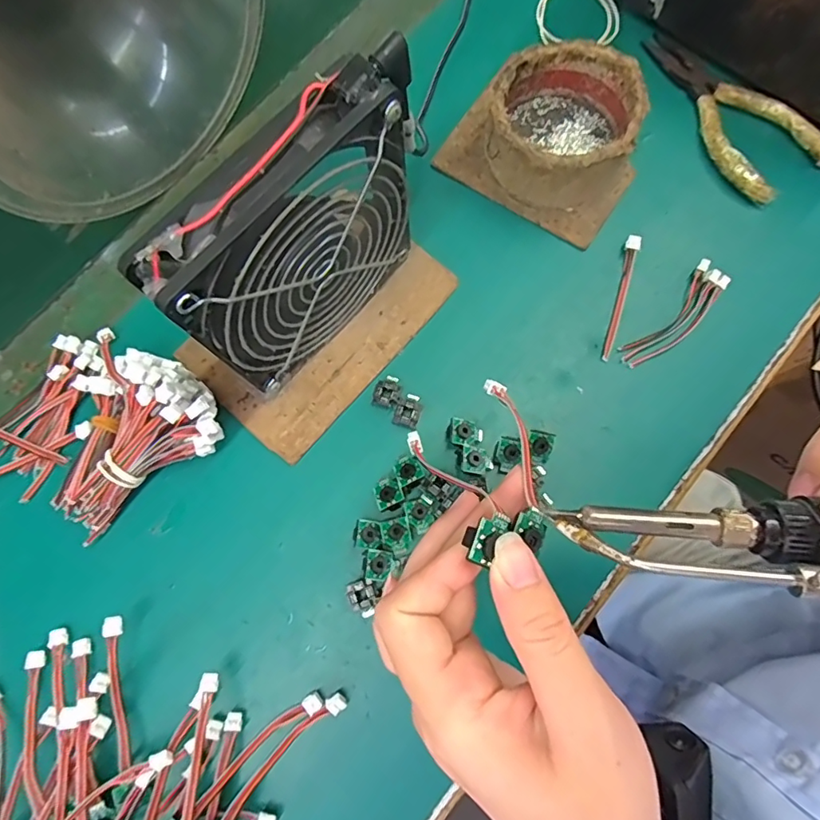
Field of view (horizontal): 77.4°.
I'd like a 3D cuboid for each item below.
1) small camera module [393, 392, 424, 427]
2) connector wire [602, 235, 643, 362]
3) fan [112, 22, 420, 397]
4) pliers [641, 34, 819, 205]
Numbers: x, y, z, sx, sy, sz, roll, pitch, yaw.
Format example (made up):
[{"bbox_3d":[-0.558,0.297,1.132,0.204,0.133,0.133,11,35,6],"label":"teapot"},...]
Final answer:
[{"bbox_3d":[0.000,0.000,0.281,0.013,0.004,0.019,20,79,6],"label":"small camera module"},{"bbox_3d":[0.121,-0.064,0.291,0.008,0.008,0.074,15,79,5],"label":"connector wire"},{"bbox_3d":[-0.047,-0.072,0.237,0.029,0.128,0.122,41,82,9],"label":"fan"},{"bbox_3d":[0.192,-0.186,0.314,0.057,0.013,0.128,-34,79,-5],"label":"pliers"}]

